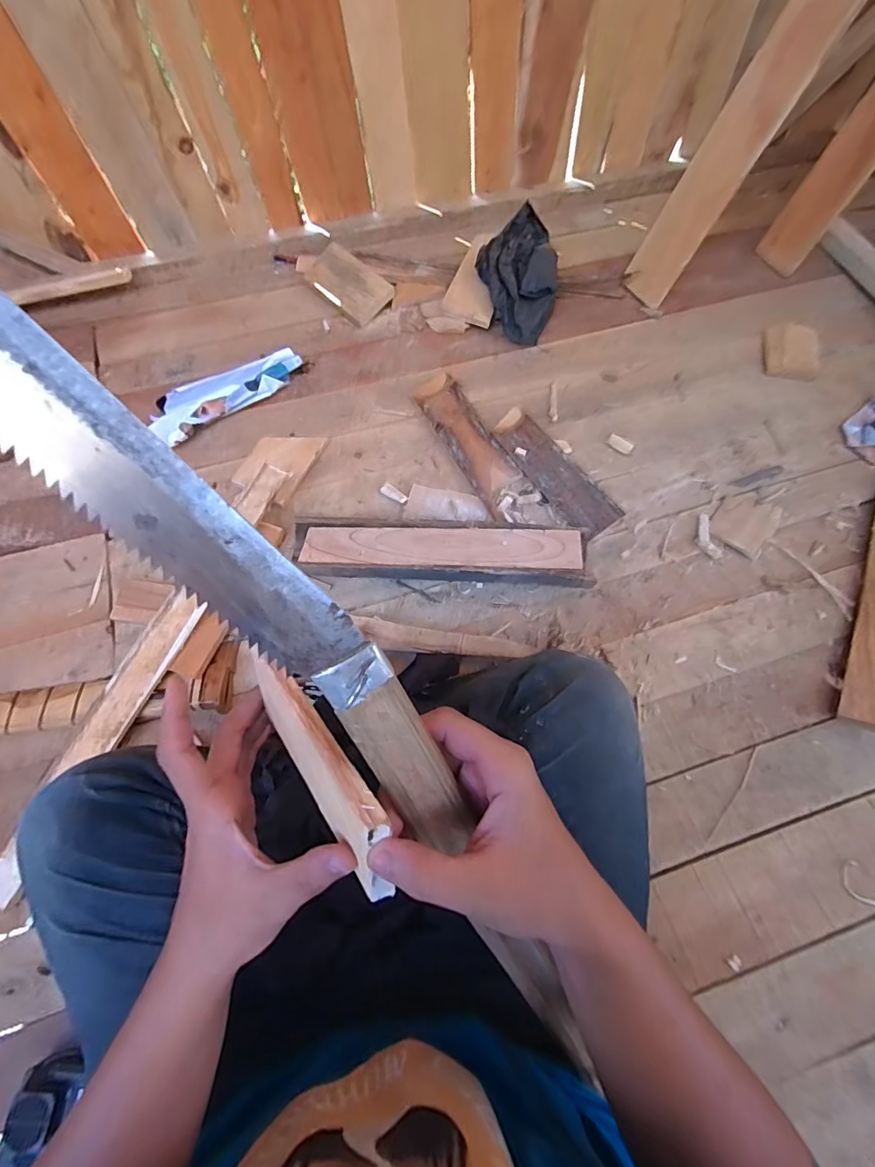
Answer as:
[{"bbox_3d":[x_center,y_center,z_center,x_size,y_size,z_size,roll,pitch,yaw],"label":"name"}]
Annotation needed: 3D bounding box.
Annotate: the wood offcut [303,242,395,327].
[{"bbox_3d":[-0.164,-0.548,0.901,0.146,0.018,0.091,38,97,1],"label":"wood offcut"}]

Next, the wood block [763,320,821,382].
[{"bbox_3d":[0.634,-0.419,0.883,0.089,0.017,0.126,11,67,4],"label":"wood block"}]

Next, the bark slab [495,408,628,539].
[{"bbox_3d":[0.180,-0.172,0.771,0.076,0.031,0.241,-33,71,-14],"label":"bark slab"}]

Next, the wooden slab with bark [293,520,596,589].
[{"bbox_3d":[0.000,-0.040,0.698,0.410,0.063,0.092,2,66,1],"label":"wooden slab with bark"}]

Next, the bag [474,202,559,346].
[{"bbox_3d":[0.142,-0.556,0.902,0.141,0.083,0.253,4,66,1],"label":"bag"}]

